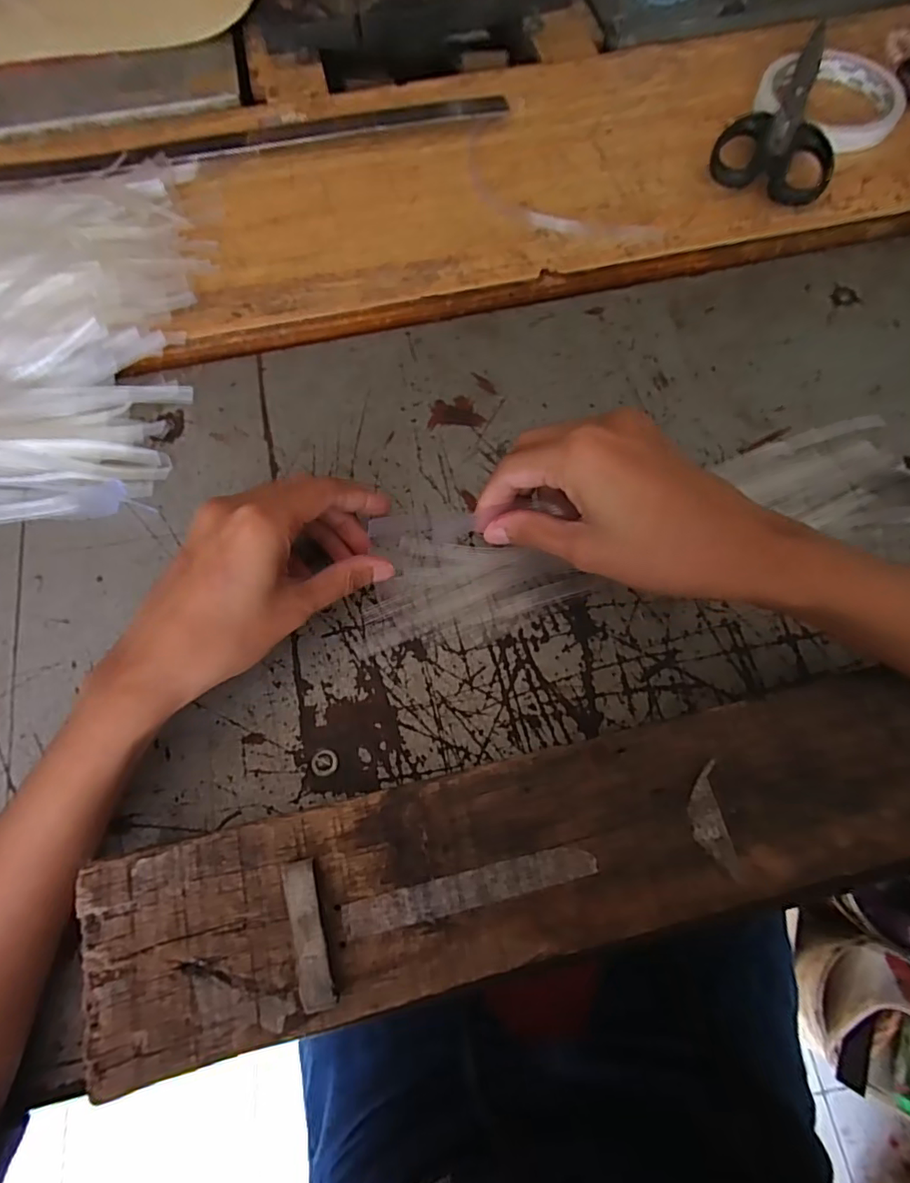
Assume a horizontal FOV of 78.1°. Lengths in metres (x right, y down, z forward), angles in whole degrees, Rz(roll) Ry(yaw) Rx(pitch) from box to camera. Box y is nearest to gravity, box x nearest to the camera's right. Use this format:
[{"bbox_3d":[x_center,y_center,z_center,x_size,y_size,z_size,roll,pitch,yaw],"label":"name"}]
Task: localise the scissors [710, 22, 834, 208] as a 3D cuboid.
[{"bbox_3d":[0.233,-0.335,0.393,0.074,0.024,0.181,22,70,9],"label":"scissors"}]

